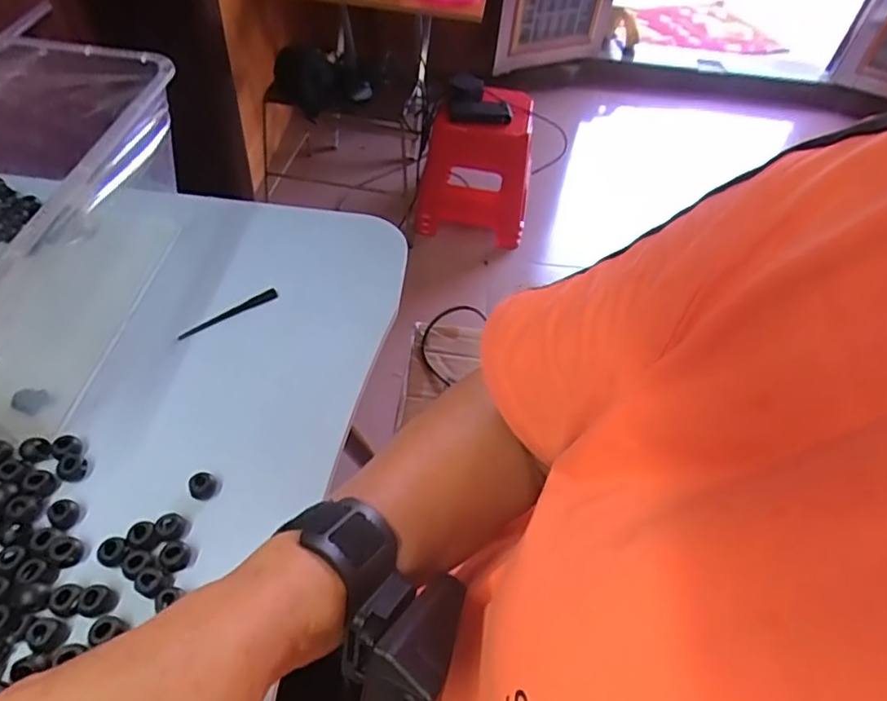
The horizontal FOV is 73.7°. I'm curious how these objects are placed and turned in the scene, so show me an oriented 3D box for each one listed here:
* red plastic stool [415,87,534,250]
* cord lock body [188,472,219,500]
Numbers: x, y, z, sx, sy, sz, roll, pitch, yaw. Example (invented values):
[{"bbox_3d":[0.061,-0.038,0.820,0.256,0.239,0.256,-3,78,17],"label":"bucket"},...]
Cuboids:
[{"bbox_3d":[0.091,-0.516,1.628,0.291,0.303,0.302,6,49,-1],"label":"red plastic stool"},{"bbox_3d":[-0.161,0.090,0.396,0.018,0.011,0.015,-26,57,-26],"label":"cord lock body"}]

